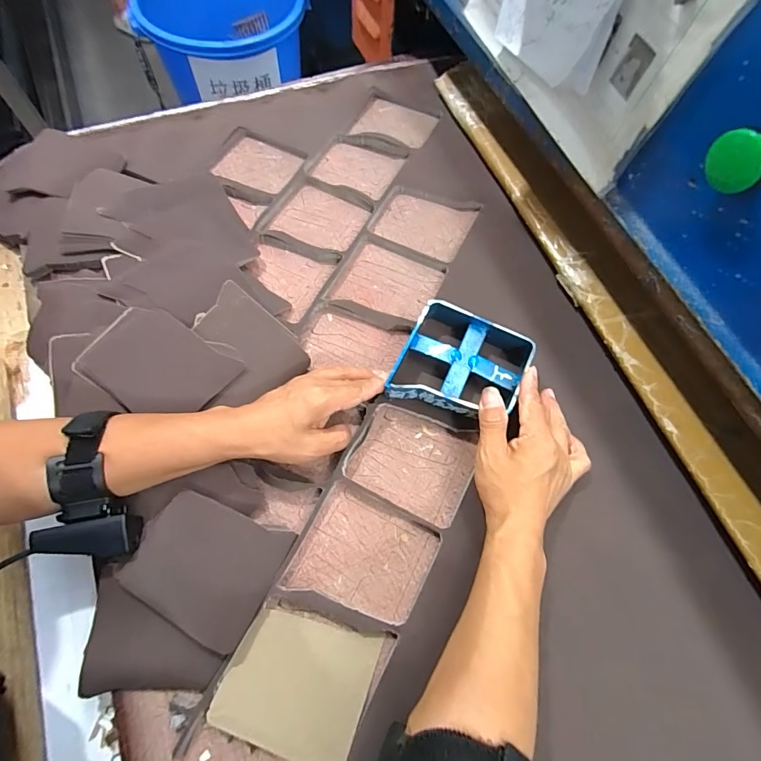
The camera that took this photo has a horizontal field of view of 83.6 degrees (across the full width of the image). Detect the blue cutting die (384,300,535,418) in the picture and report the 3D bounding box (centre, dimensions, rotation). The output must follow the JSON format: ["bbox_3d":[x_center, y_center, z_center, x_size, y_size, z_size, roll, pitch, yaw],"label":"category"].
[{"bbox_3d":[0.079,-0.013,0.420,0.115,0.035,0.106,23,67,7],"label":"blue cutting die"}]

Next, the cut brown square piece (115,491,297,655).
[{"bbox_3d":[-0.142,0.150,0.347,0.109,0.016,0.090,29,61,-5],"label":"cut brown square piece"}]

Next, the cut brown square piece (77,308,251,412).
[{"bbox_3d":[-0.209,-0.014,0.401,0.126,0.012,0.089,33,69,11],"label":"cut brown square piece"}]

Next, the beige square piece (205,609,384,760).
[{"bbox_3d":[-0.066,0.241,0.337,0.108,0.005,0.091,17,61,4],"label":"beige square piece"}]

